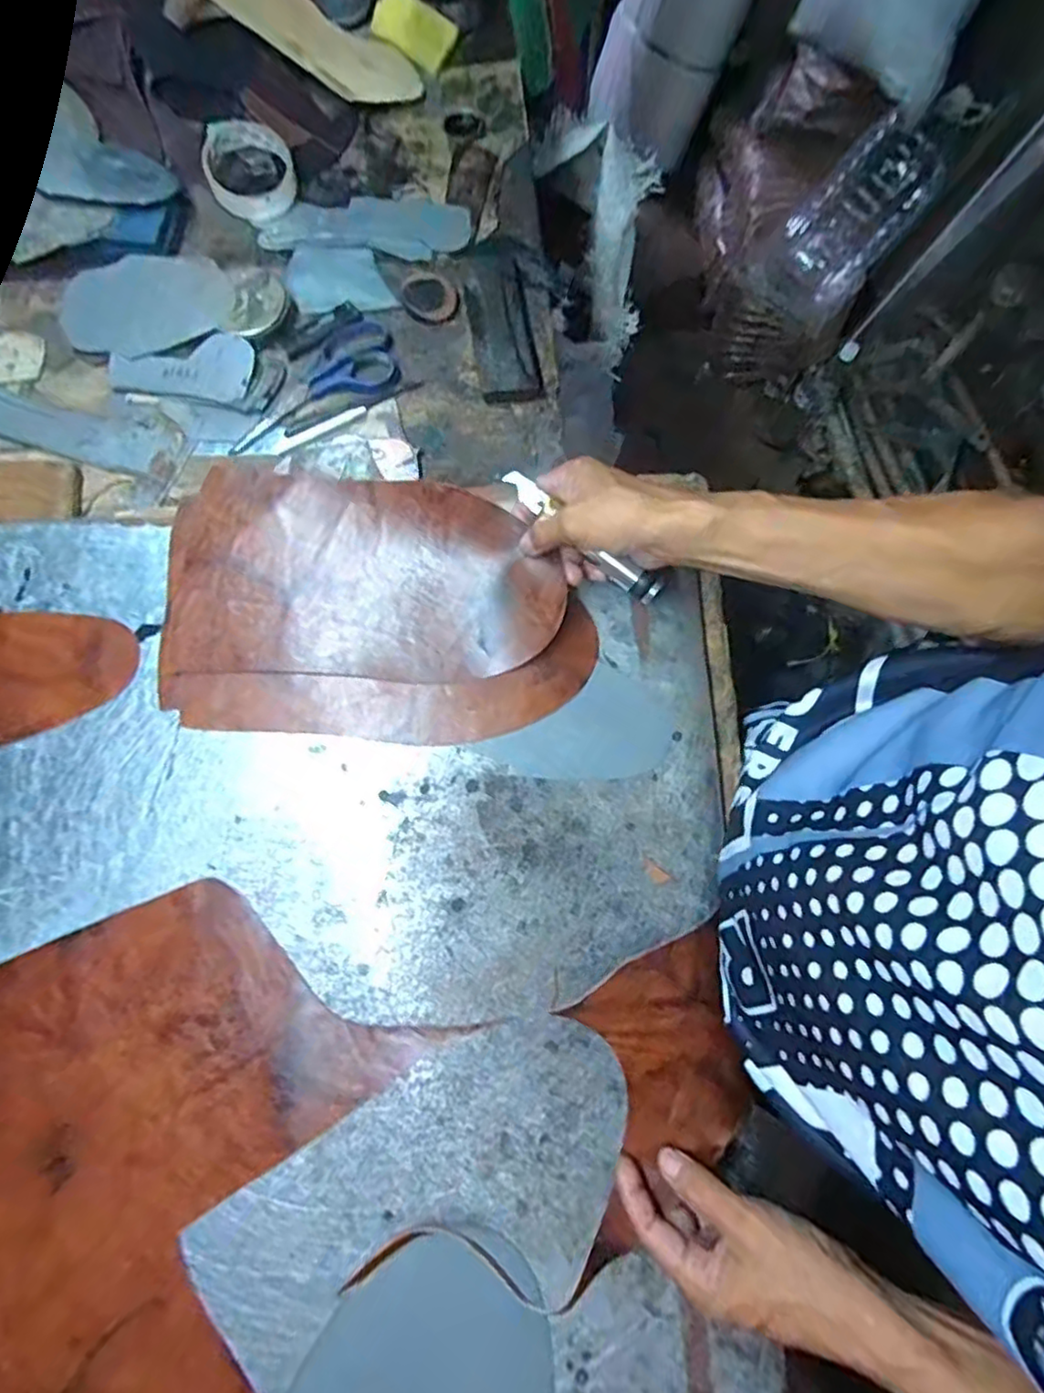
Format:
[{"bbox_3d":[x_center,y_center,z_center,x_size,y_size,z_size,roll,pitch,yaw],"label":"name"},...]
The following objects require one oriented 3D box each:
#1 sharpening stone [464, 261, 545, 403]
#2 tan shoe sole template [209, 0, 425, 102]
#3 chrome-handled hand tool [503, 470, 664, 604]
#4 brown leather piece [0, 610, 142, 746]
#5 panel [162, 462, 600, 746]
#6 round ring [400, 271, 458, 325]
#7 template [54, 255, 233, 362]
[{"bbox_3d":[-0.017,-0.342,0.613,0.059,0.013,0.143,-8,77,-7],"label":"sharpening stone"},{"bbox_3d":[-0.224,-0.700,0.685,0.234,0.019,0.098,21,74,-15],"label":"tan shoe sole template"},{"bbox_3d":[0.044,-0.121,0.488,0.143,0.018,0.019,39,77,1],"label":"chrome-handled hand tool"},{"bbox_3d":[-0.390,-0.017,0.516,0.165,0.004,0.103,-2,76,0],"label":"brown leather piece"},{"bbox_3d":[-0.116,-0.076,0.515,0.333,0.043,0.212,4,75,0],"label":"panel"},{"bbox_3d":[-0.089,-0.383,0.623,0.059,0.007,0.050,35,76,4],"label":"round ring"},{"bbox_3d":[-0.347,-0.362,0.605,0.157,0.009,0.086,-14,94,0],"label":"template"}]

